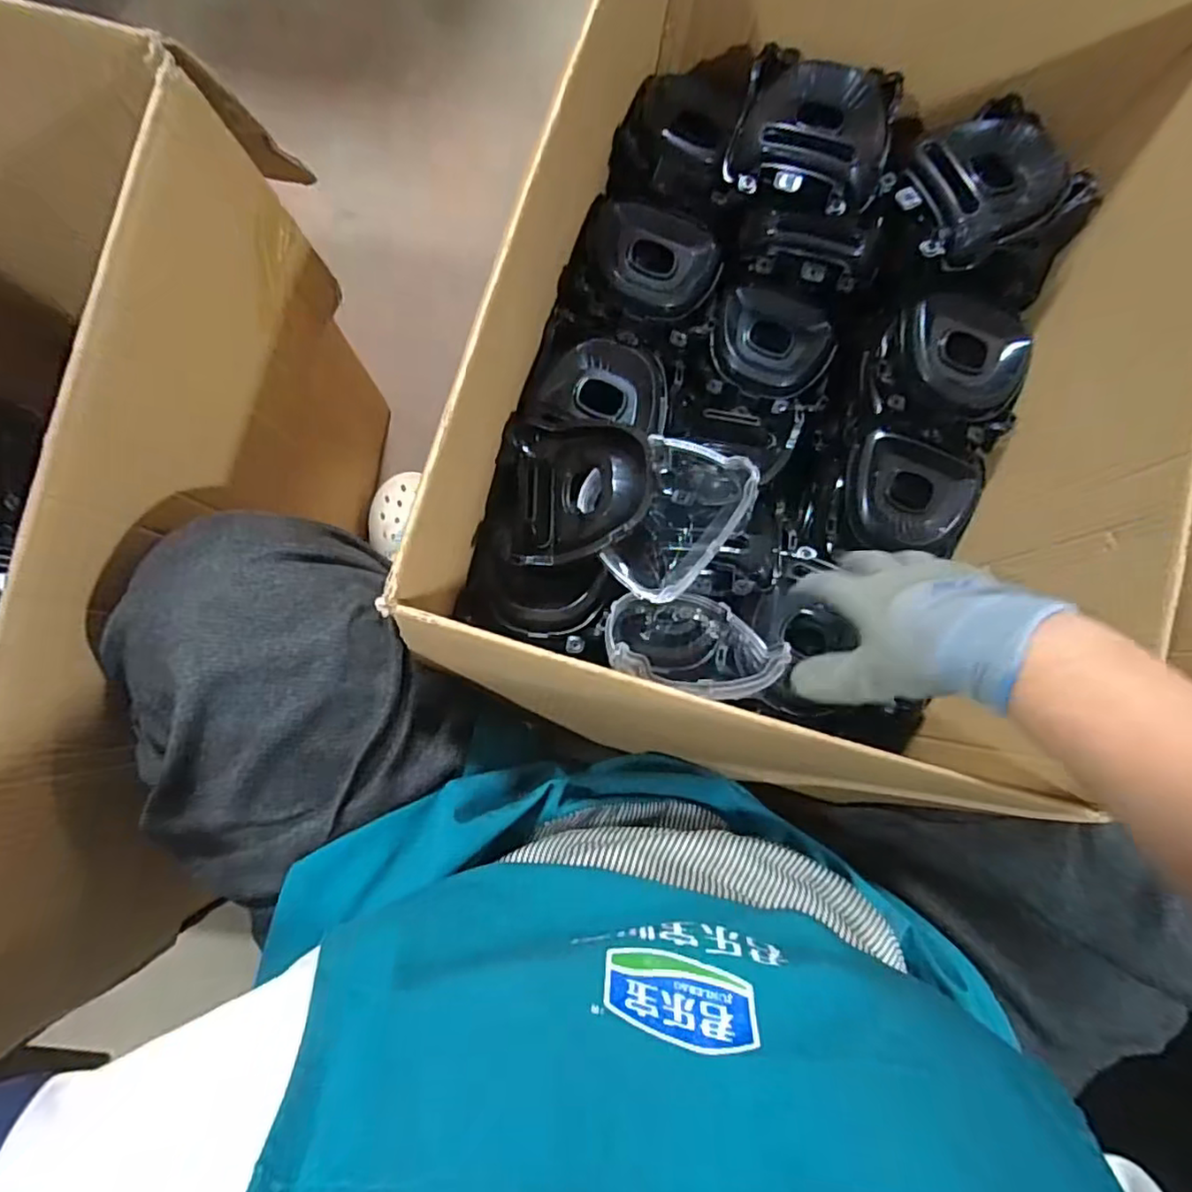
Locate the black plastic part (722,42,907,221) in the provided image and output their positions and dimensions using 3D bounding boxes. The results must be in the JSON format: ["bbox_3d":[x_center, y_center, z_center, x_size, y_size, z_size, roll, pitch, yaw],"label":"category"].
[{"bbox_3d":[0.197,-0.419,0.567,0.137,0.045,0.137,18,82,-2],"label":"black plastic part"}]

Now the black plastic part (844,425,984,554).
[{"bbox_3d":[0.304,-0.096,0.609,0.128,0.040,0.109,14,82,-2],"label":"black plastic part"}]

